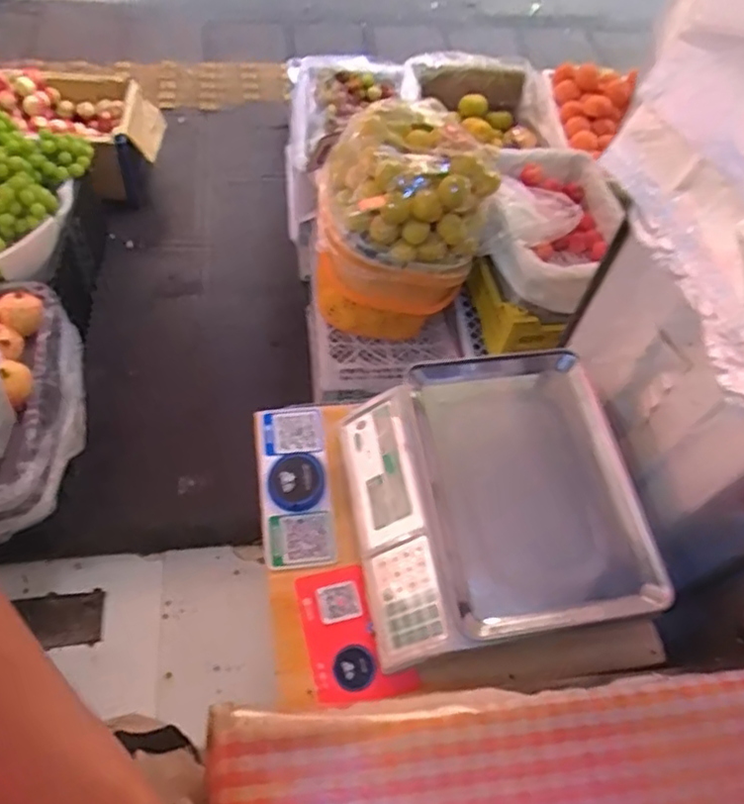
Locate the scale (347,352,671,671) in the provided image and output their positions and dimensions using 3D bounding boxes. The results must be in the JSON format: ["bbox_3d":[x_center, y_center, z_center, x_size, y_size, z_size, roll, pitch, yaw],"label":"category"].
[{"bbox_3d":[0.140,0.114,0.799,0.305,0.106,0.326,-7,60,-9],"label":"scale"}]

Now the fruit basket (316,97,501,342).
[{"bbox_3d":[0.055,-0.347,1.291,0.306,0.358,0.298,5,59,-1],"label":"fruit basket"}]

